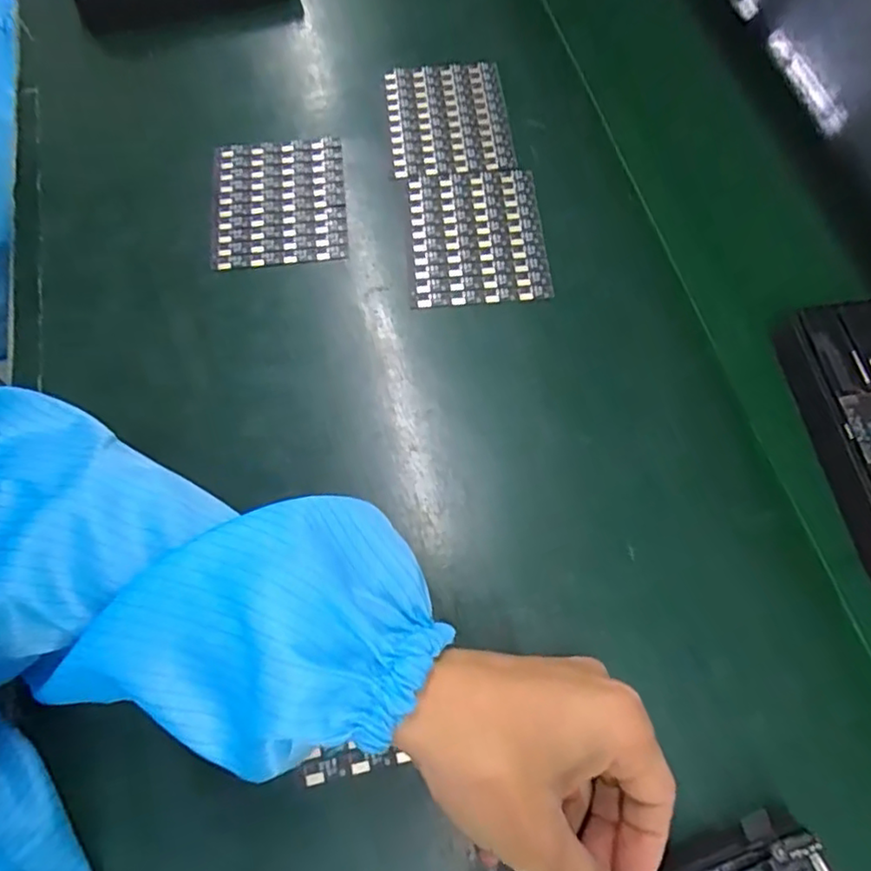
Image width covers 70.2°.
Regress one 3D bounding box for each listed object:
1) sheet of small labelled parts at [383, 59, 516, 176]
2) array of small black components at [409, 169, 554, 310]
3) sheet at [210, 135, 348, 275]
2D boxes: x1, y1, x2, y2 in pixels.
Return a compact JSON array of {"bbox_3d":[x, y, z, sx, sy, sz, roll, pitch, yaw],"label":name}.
[{"bbox_3d":[0.009,-0.222,0.436,0.083,0.009,0.105,-5,67,1],"label":"sheet of small labelled parts"},{"bbox_3d":[0.026,-0.126,0.391,0.084,0.004,0.103,-3,66,-1],"label":"array of small black components"},{"bbox_3d":[-0.102,-0.154,0.405,0.084,0.004,0.103,-7,67,0],"label":"sheet"}]

